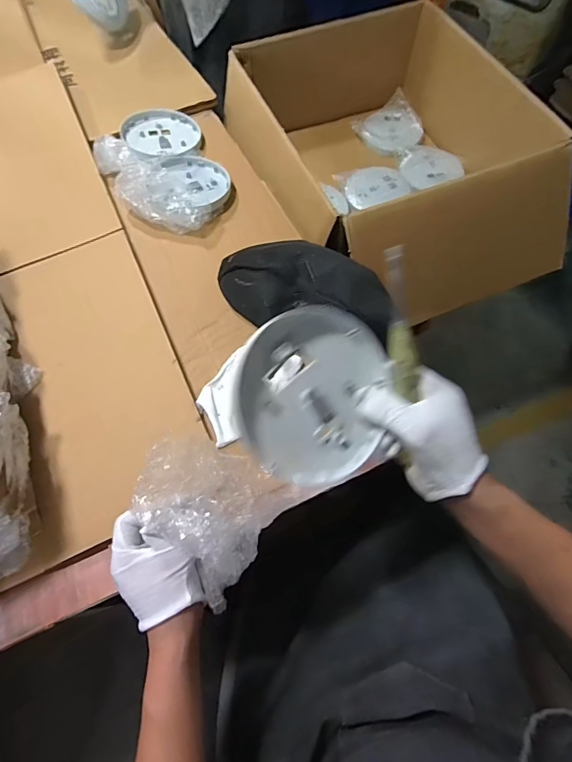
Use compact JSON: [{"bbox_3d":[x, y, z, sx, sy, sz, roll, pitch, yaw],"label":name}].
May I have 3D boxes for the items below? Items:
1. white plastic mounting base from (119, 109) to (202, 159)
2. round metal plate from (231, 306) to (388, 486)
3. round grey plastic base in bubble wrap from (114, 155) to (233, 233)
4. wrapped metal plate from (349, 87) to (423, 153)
[{"bbox_3d":[-0.222,-0.443,0.738,0.134,0.028,0.119,28,68,12],"label":"white plastic mounting base"},{"bbox_3d":[0.023,0.011,0.332,0.126,0.020,0.133,1,88,-27],"label":"round metal plate"},{"bbox_3d":[-0.176,-0.323,0.670,0.152,0.052,0.171,25,67,11],"label":"round grey plastic base in bubble wrap"},{"bbox_3d":[0.245,-0.588,0.951,0.148,0.041,0.129,-36,70,-16],"label":"wrapped metal plate"}]

